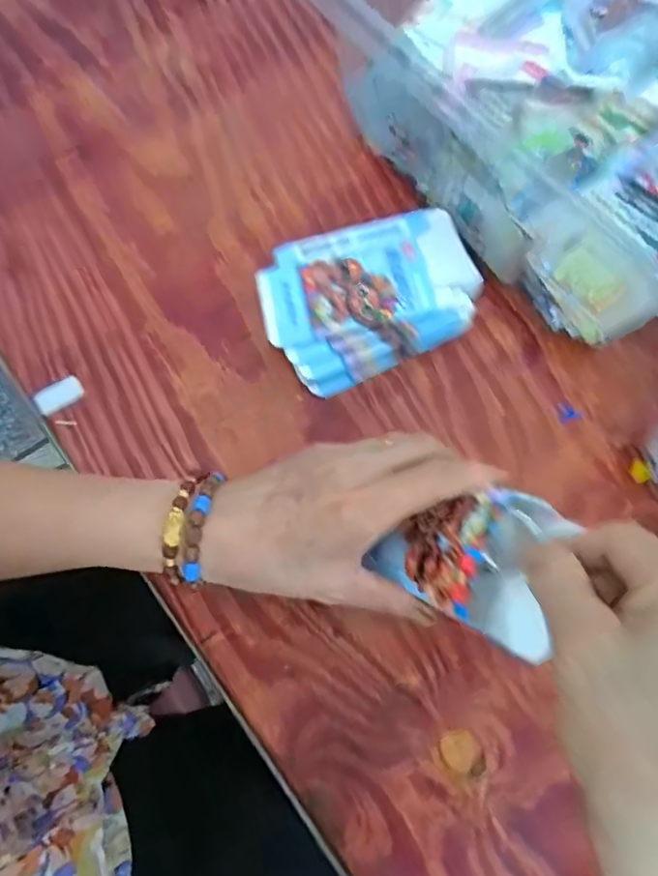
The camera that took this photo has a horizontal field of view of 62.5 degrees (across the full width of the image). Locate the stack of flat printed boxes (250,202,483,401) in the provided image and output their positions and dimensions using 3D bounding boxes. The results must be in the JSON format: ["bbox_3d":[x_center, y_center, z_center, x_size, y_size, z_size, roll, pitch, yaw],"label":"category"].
[{"bbox_3d":[0.031,-0.106,0.403,0.156,0.035,0.111,-23,76,-8],"label":"stack of flat printed boxes"}]

